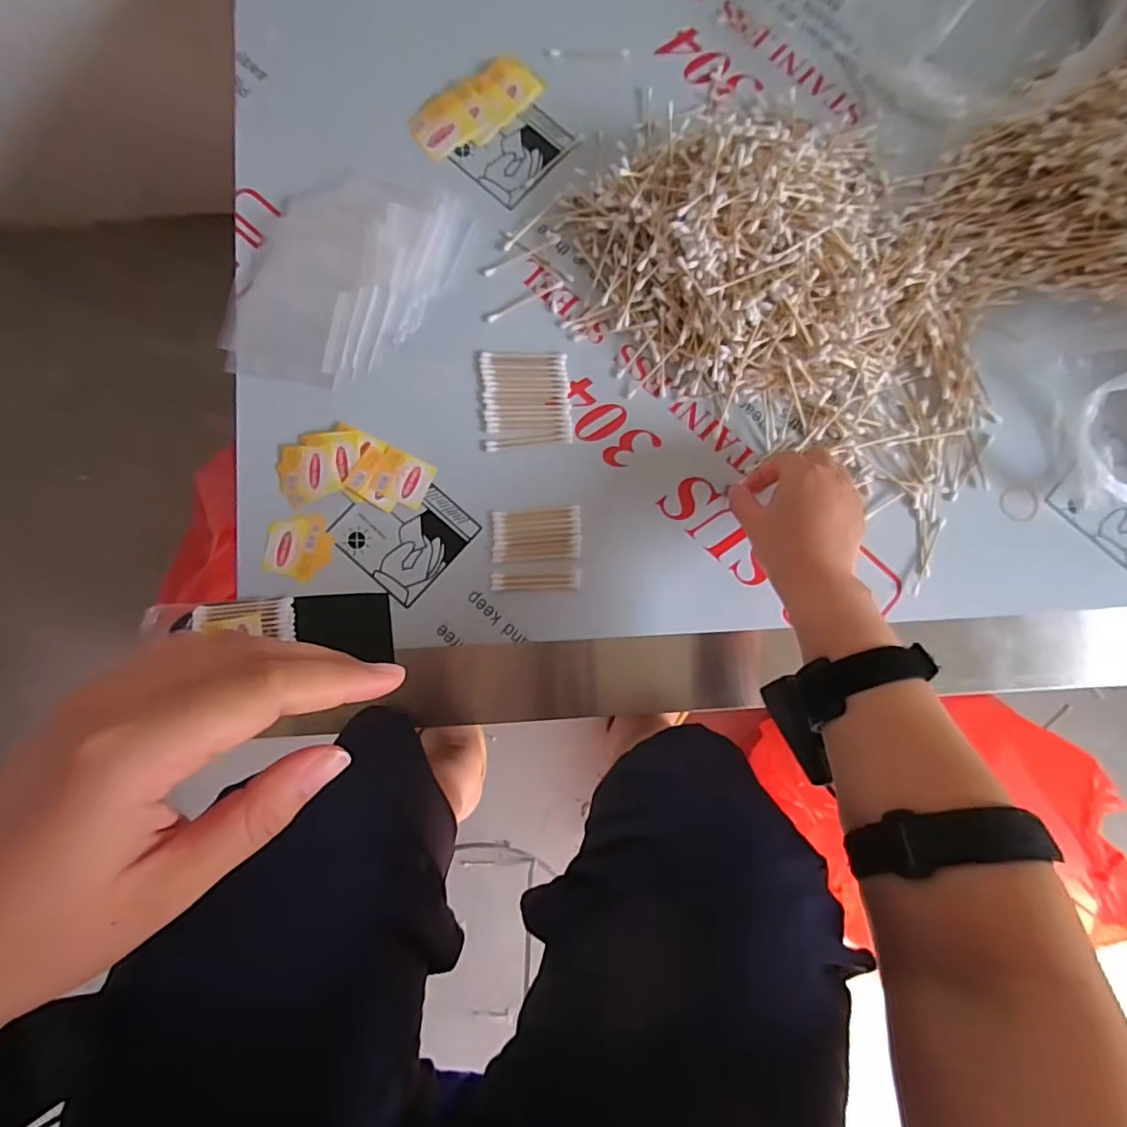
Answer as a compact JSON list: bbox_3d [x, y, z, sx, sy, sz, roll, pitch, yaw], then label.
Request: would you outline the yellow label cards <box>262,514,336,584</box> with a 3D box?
[{"bbox_3d":[-0.213,-0.013,0.451,0.052,0.004,0.051,6,87,0],"label":"yellow label cards"}]

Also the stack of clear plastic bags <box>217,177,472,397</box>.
[{"bbox_3d":[-0.185,-0.240,0.467,0.141,0.015,0.214,33,83,1],"label":"stack of clear plastic bags"}]

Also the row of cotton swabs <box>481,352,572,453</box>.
[{"bbox_3d":[-0.031,-0.138,0.468,0.072,0.004,0.080,-4,84,-3],"label":"row of cotton swabs"}]

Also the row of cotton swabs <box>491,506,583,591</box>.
[{"bbox_3d":[-0.022,-0.012,0.456,0.072,0.004,0.066,-1,84,-3],"label":"row of cotton swabs"}]

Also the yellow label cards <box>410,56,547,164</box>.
[{"bbox_3d":[-0.075,-0.404,0.494,0.121,0.004,0.061,-30,86,-5],"label":"yellow label cards"}]

